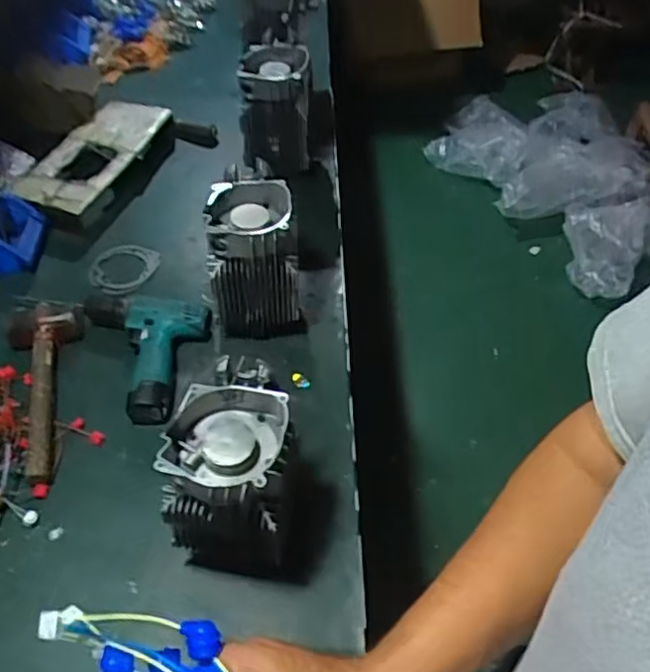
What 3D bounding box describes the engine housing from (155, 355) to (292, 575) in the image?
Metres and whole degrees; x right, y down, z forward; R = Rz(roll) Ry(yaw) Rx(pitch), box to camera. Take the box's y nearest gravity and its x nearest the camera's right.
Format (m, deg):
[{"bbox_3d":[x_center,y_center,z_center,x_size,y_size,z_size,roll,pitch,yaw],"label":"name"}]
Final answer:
[{"bbox_3d":[-0.092,0.156,0.698,0.124,0.210,0.135,10,50,7],"label":"engine housing"}]

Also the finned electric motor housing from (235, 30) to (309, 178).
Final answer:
[{"bbox_3d":[-0.084,-0.414,1.172,0.120,0.190,0.137,4,49,3],"label":"finned electric motor housing"}]

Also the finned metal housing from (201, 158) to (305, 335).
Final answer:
[{"bbox_3d":[-0.098,-0.110,0.927,0.123,0.197,0.142,-4,49,-4],"label":"finned metal housing"}]

